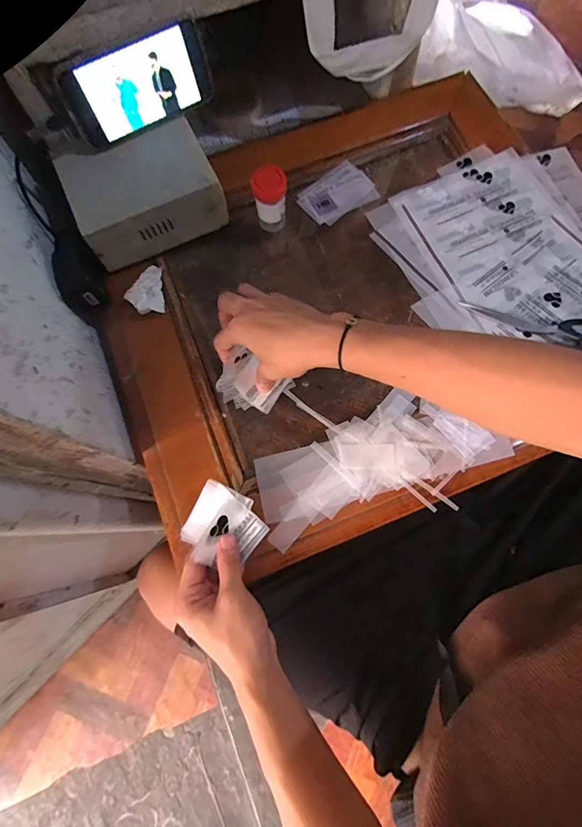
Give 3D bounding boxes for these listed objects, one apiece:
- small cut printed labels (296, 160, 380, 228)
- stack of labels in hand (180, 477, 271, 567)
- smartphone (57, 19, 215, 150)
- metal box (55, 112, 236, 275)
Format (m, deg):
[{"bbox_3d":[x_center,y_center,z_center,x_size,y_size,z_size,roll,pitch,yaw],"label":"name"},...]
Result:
[{"bbox_3d":[0.063,-0.317,0.568,0.103,0.009,0.081,-29,72,-5],"label":"small cut printed labels"},{"bbox_3d":[-0.068,0.114,0.400,0.077,0.018,0.070,28,77,8],"label":"stack of labels in hand"},{"bbox_3d":[-0.171,-0.373,0.454,0.163,0.076,0.006,-31,61,-7],"label":"smartphone"},{"bbox_3d":[-0.182,-0.280,0.502,0.175,0.075,0.117,-26,76,-5],"label":"metal box"}]

